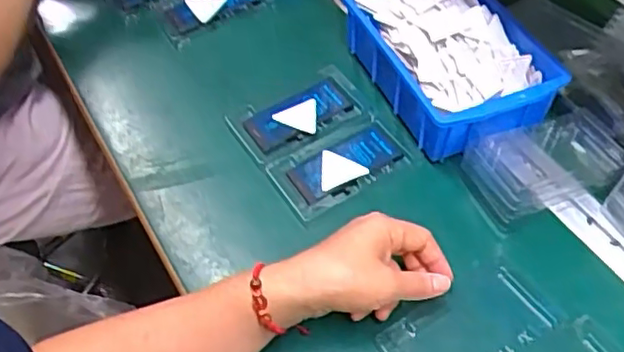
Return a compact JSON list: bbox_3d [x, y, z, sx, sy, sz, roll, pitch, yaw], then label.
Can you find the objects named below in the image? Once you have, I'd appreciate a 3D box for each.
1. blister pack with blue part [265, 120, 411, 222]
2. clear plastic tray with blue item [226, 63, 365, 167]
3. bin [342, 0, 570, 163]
[{"bbox_3d":[0.026,-0.008,0.577,0.114,0.014,0.070,-23,54,-16],"label":"blister pack with blue part"},{"bbox_3d":[-0.012,-0.063,0.618,0.124,0.023,0.079,-28,56,-19],"label":"clear plastic tray with blue item"},{"bbox_3d":[0.131,-0.116,0.616,0.142,0.068,0.205,-17,53,-11],"label":"bin"}]

